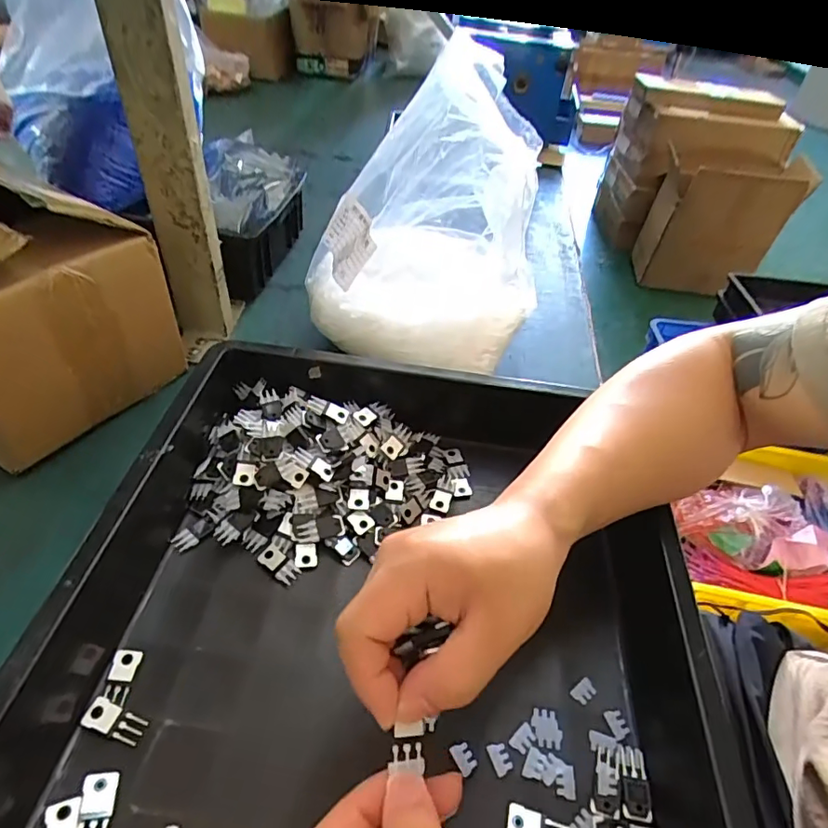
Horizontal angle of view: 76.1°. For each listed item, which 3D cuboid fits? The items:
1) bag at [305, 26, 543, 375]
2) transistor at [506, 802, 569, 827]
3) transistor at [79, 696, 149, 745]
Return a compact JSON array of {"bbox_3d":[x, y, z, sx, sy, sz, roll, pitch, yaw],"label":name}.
[{"bbox_3d":[0.006,-0.180,0.496,0.203,0.228,0.221,8,46,2],"label":"bag"},{"bbox_3d":[0.067,0.226,0.288,0.033,0.004,0.016,14,47,8],"label":"transistor"},{"bbox_3d":[-0.173,0.178,0.307,0.034,0.004,0.016,26,48,2],"label":"transistor"}]

